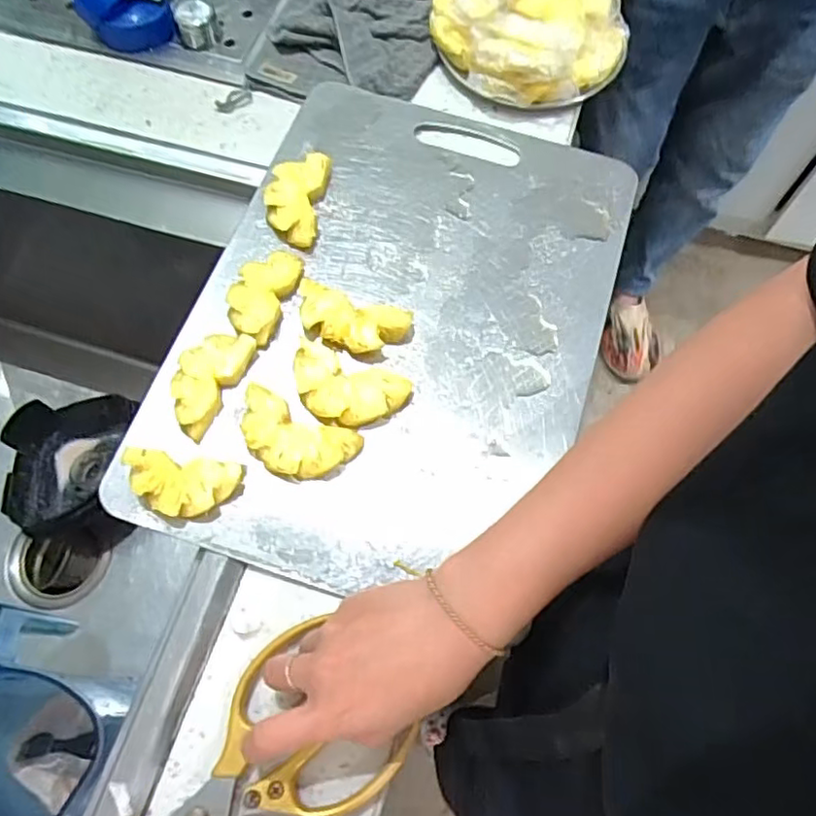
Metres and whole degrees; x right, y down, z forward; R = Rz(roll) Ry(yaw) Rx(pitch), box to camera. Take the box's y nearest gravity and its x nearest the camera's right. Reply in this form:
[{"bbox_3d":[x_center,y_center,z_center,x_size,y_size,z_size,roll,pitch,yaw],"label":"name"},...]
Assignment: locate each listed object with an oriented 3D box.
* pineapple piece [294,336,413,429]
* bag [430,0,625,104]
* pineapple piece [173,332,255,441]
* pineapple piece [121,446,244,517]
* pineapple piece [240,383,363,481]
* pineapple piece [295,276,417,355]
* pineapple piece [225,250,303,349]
[{"bbox_3d":[-0.043,-0.013,0.435,0.081,0.019,0.047,24,70,9],"label":"pineapple piece"},{"bbox_3d":[0.106,-0.325,0.546,0.139,0.051,0.135,-37,72,-14],"label":"bag"},{"bbox_3d":[-0.135,-0.020,0.431,0.039,0.013,0.074,27,70,10],"label":"pineapple piece"},{"bbox_3d":[-0.141,0.048,0.403,0.069,0.024,0.037,6,68,2],"label":"pineapple piece"},{"bbox_3d":[-0.075,0.020,0.416,0.080,0.011,0.044,24,70,9],"label":"pineapple piece"},{"bbox_3d":[-0.039,-0.060,0.451,0.081,0.019,0.037,16,69,6],"label":"pineapple piece"},{"bbox_3d":[-0.104,-0.083,0.457,0.043,0.012,0.075,19,69,7],"label":"pineapple piece"}]

